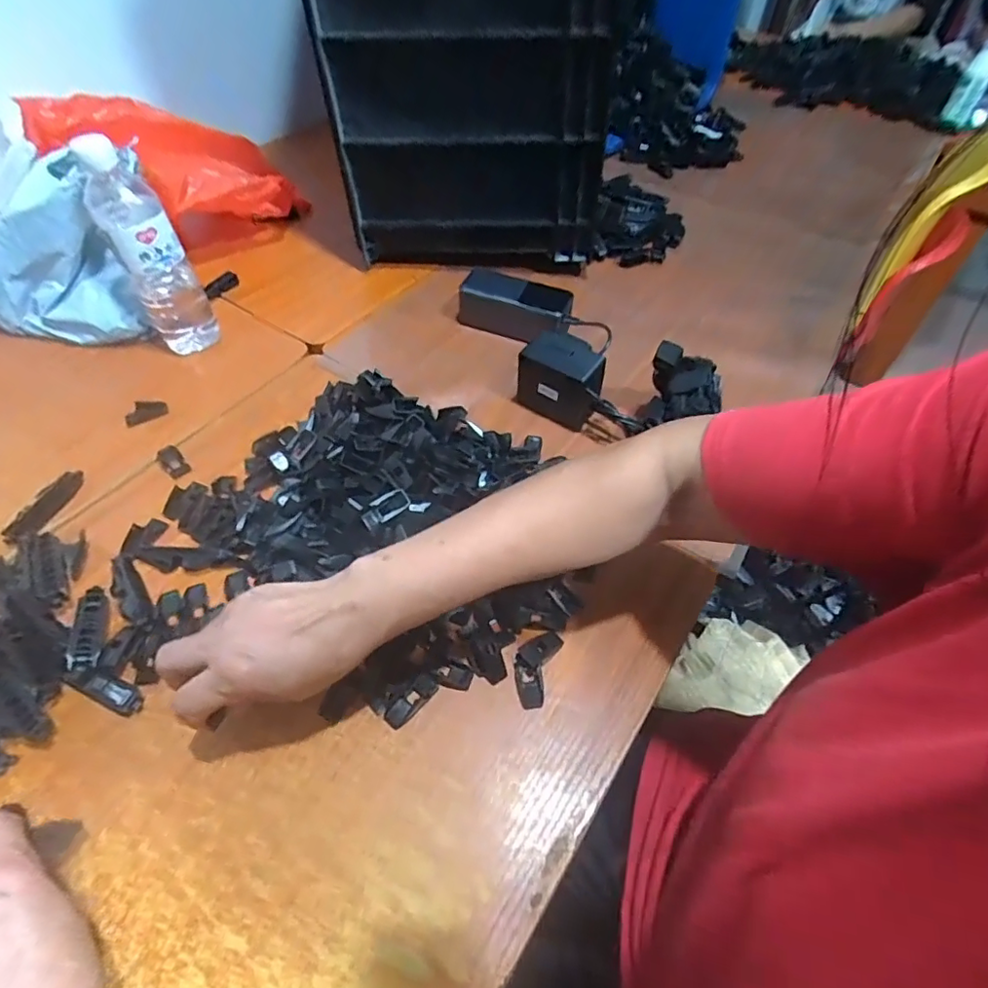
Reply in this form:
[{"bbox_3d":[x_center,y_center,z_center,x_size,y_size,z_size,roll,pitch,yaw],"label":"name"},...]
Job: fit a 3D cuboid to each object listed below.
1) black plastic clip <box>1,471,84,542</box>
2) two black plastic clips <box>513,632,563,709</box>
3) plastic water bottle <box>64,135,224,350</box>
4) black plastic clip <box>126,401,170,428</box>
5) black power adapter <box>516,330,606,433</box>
[{"bbox_3d":[-0.400,0.009,0.495,0.024,0.012,0.079,14,53,9],"label":"black plastic clip"},{"bbox_3d":[0.030,0.130,0.424,0.029,0.006,0.059,18,54,12],"label":"two black plastic clips"},{"bbox_3d":[-0.347,-0.244,0.567,0.062,0.204,0.057,-21,56,-17],"label":"plastic water bottle"},{"bbox_3d":[-0.359,-0.086,0.573,0.040,0.007,0.026,-23,56,-18],"label":"black plastic clip"},{"bbox_3d":[0.071,-0.118,0.578,0.083,0.074,0.055,21,55,14],"label":"black power adapter"}]

